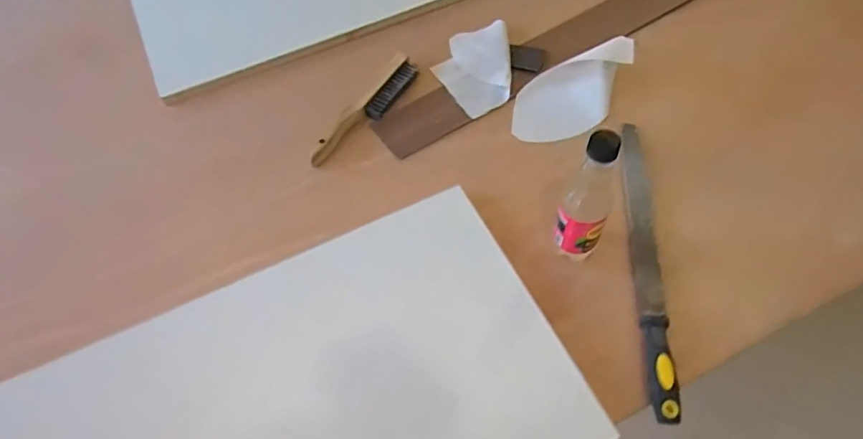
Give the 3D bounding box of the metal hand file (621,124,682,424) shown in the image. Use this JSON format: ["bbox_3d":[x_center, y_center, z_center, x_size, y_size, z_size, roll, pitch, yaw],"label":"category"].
[{"bbox_3d":[0.268,0.036,0.669,0.037,0.022,0.411,3,57,6],"label":"metal hand file"}]

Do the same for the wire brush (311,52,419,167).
[{"bbox_3d":[-0.094,-0.163,0.809,0.043,0.023,0.242,25,62,19],"label":"wire brush"}]

